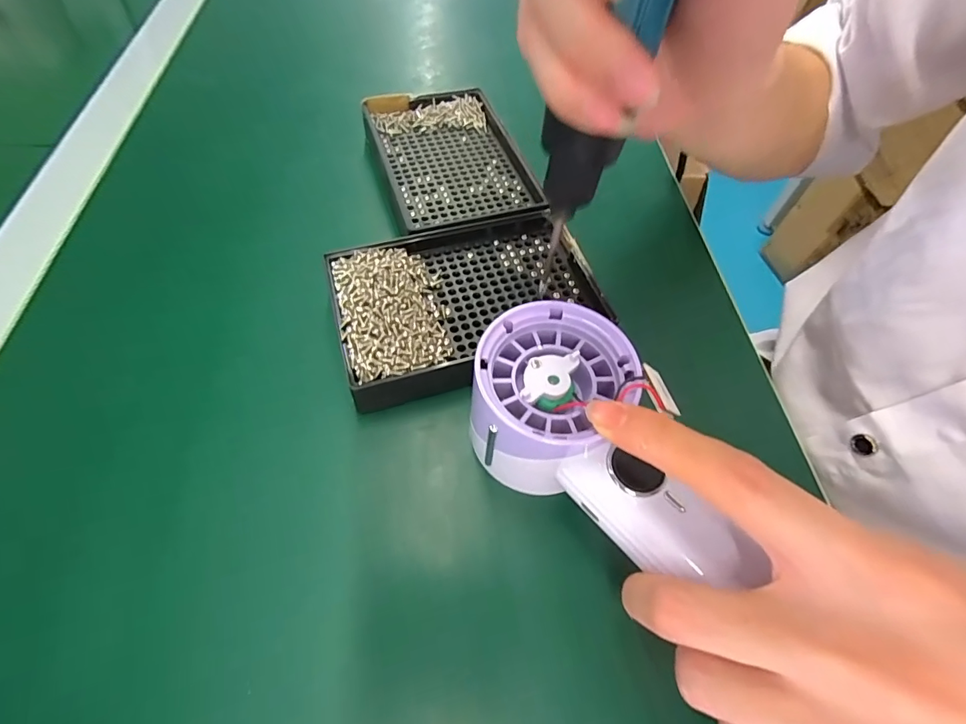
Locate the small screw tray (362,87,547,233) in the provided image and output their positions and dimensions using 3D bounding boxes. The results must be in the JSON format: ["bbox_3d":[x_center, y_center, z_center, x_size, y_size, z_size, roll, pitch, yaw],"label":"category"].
[{"bbox_3d":[-0.022,-0.139,0.306,0.090,0.020,0.123,-16,57,-11],"label":"small screw tray"}]

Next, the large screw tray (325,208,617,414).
[{"bbox_3d":[-0.007,-0.033,0.239,0.132,0.019,0.095,-16,60,-13],"label":"large screw tray"}]

